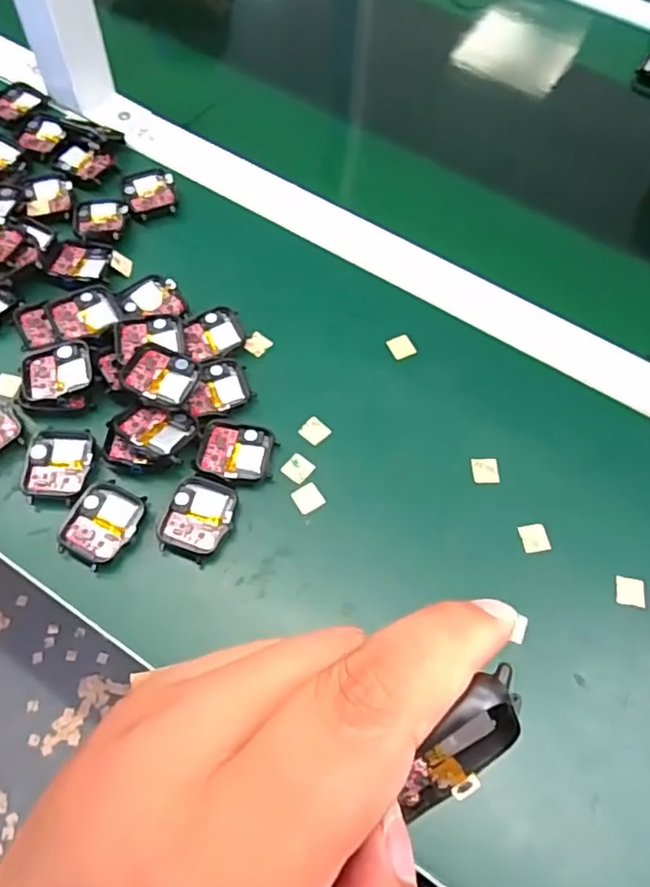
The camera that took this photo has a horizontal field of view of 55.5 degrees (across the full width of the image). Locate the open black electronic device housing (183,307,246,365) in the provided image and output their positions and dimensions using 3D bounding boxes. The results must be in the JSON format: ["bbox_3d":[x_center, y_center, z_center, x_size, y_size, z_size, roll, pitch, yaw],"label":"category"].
[{"bbox_3d":[-0.074,-0.070,0.412,0.039,0.011,0.040,-15,65,-10],"label":"open black electronic device housing"}]

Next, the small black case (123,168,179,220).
[{"bbox_3d":[-0.133,-0.191,0.472,0.037,0.008,0.047,-17,66,-11],"label":"small black case"}]

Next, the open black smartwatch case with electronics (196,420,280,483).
[{"bbox_3d":[-0.053,0.005,0.374,0.044,0.010,0.037,10,64,2],"label":"open black smartwatch case with electronics"}]

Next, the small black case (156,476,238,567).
[{"bbox_3d":[-0.073,0.043,0.356,0.038,0.008,0.046,18,64,6],"label":"small black case"}]

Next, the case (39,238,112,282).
[{"bbox_3d":[-0.173,-0.129,0.434,0.043,0.010,0.037,8,64,1],"label":"case"}]

